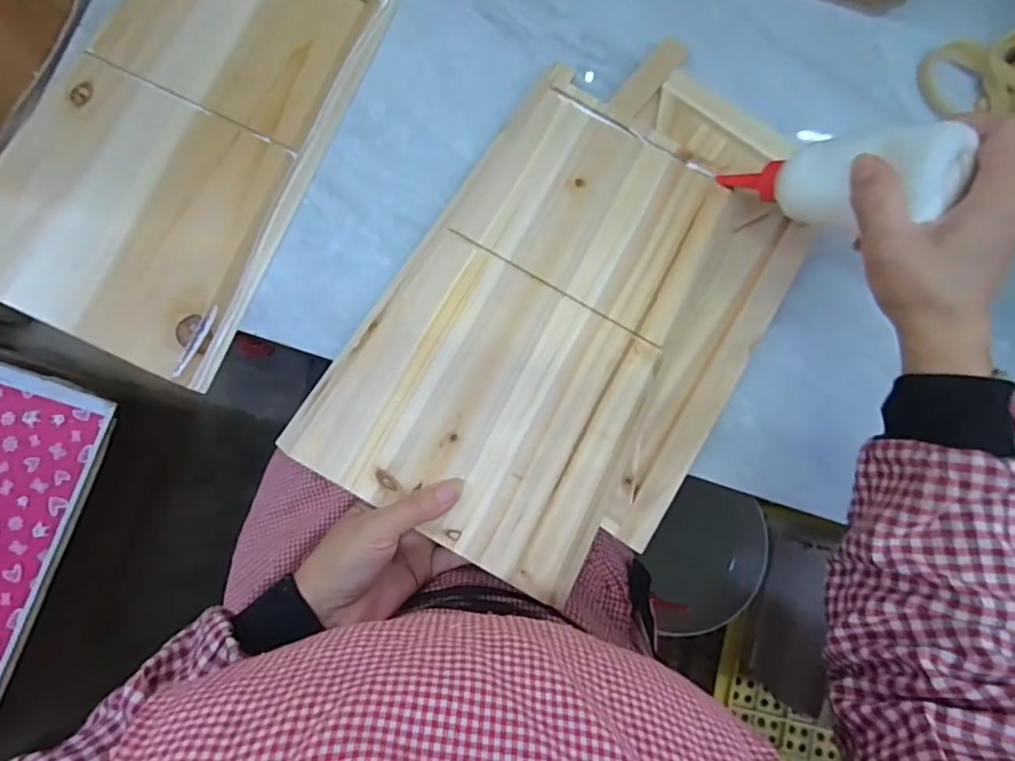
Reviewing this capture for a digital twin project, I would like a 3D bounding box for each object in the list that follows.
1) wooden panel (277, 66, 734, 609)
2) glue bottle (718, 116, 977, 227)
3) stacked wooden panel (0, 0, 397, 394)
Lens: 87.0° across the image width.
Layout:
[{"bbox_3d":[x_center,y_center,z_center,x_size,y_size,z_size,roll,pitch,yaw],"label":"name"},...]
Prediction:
[{"bbox_3d":[0.026,-0.049,0.403,0.217,0.014,0.352,30,82,1],"label":"wooden panel"},{"bbox_3d":[0.213,-0.132,0.354,0.043,0.143,0.054,40,81,-29],"label":"glue bottle"},{"bbox_3d":[-0.254,-0.196,0.426,0.206,0.027,0.355,24,82,0],"label":"stacked wooden panel"}]

